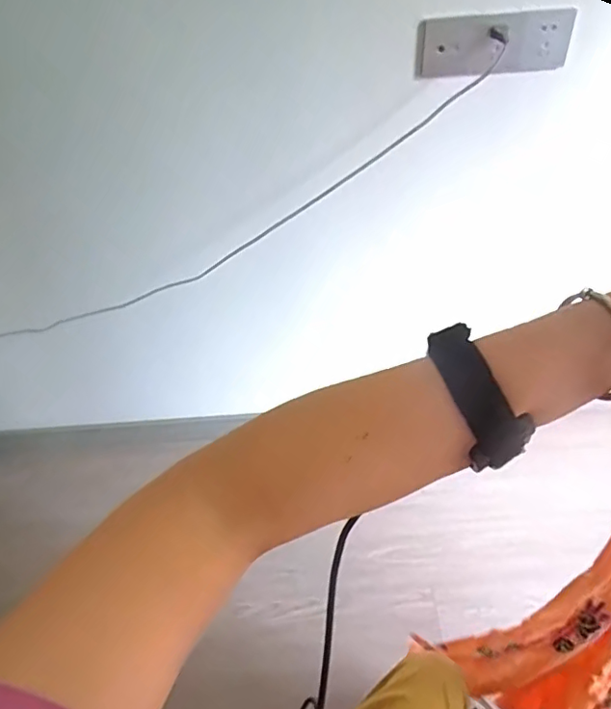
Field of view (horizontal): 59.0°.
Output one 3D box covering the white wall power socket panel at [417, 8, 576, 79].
[{"bbox_3d":[0.320,-0.526,0.915,0.257,0.089,0.030,-1,43,3],"label":"white wall power socket panel"}]

